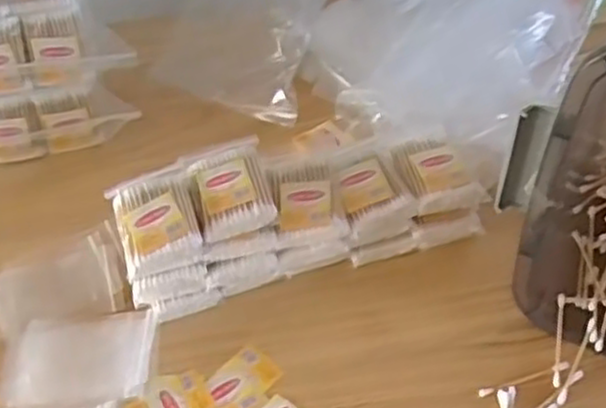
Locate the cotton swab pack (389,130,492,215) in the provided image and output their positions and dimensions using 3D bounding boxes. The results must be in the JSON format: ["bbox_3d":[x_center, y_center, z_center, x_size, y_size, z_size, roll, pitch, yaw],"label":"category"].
[{"bbox_3d":[0.107,-0.026,0.607,0.062,0.015,0.075,-15,49,-12],"label":"cotton swab pack"}]

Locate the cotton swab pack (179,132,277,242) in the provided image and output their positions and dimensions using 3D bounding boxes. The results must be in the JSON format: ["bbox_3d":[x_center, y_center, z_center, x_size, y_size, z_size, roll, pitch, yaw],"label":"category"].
[{"bbox_3d":[-0.058,-0.017,0.579,0.058,0.022,0.094,-10,48,-8],"label":"cotton swab pack"}]

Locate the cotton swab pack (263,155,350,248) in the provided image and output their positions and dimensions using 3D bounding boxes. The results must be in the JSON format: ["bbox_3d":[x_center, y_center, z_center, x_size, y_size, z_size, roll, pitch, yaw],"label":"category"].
[{"bbox_3d":[0.001,-0.005,0.588,0.053,0.021,0.076,-8,48,-6],"label":"cotton swab pack"}]

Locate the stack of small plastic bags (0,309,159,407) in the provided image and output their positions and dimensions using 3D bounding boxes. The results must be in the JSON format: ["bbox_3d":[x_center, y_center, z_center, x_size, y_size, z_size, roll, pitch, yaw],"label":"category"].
[{"bbox_3d":[-0.168,0.117,0.568,0.107,0.006,0.078,-1,47,0],"label":"stack of small plastic bags"}]

